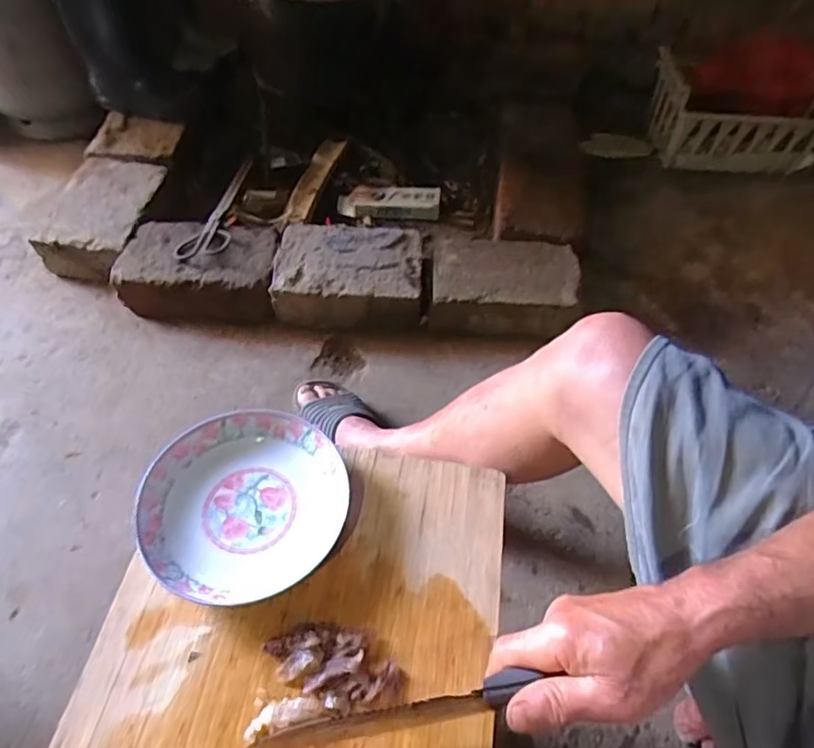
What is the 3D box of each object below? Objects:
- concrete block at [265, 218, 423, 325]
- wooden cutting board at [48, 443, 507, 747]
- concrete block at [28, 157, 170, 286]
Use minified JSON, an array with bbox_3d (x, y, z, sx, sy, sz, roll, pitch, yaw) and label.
[{"bbox_3d":[-0.110,-0.188,1.077,0.264,0.109,0.187,2,50,-3],"label":"concrete block"},{"bbox_3d":[-0.091,0.248,0.418,0.309,0.030,0.439,8,50,3],"label":"wooden cutting board"},{"bbox_3d":[-0.628,-0.324,1.171,0.182,0.096,0.300,3,50,-2],"label":"concrete block"}]

